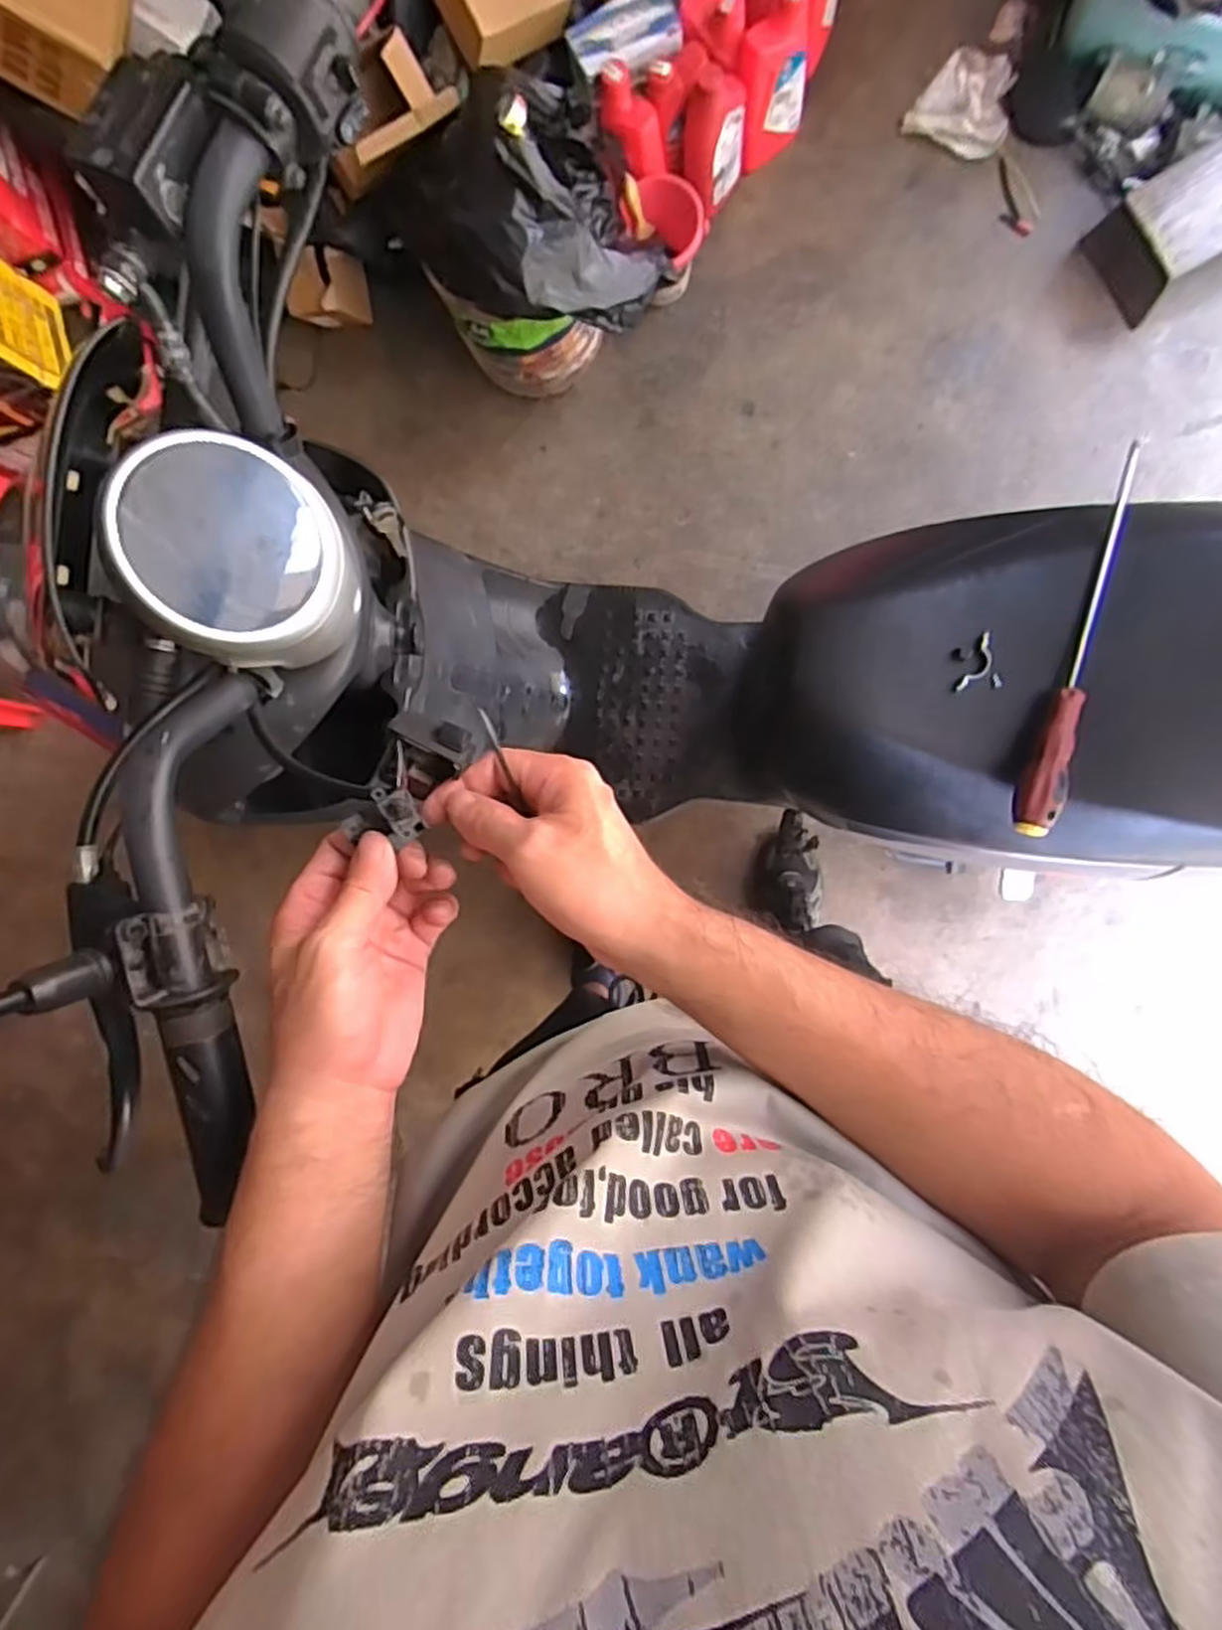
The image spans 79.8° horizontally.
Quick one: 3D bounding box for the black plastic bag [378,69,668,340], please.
[{"bbox_3d":[-0.125,-0.904,1.089,0.305,0.221,0.367,-43,86,7],"label":"black plastic bag"}]

